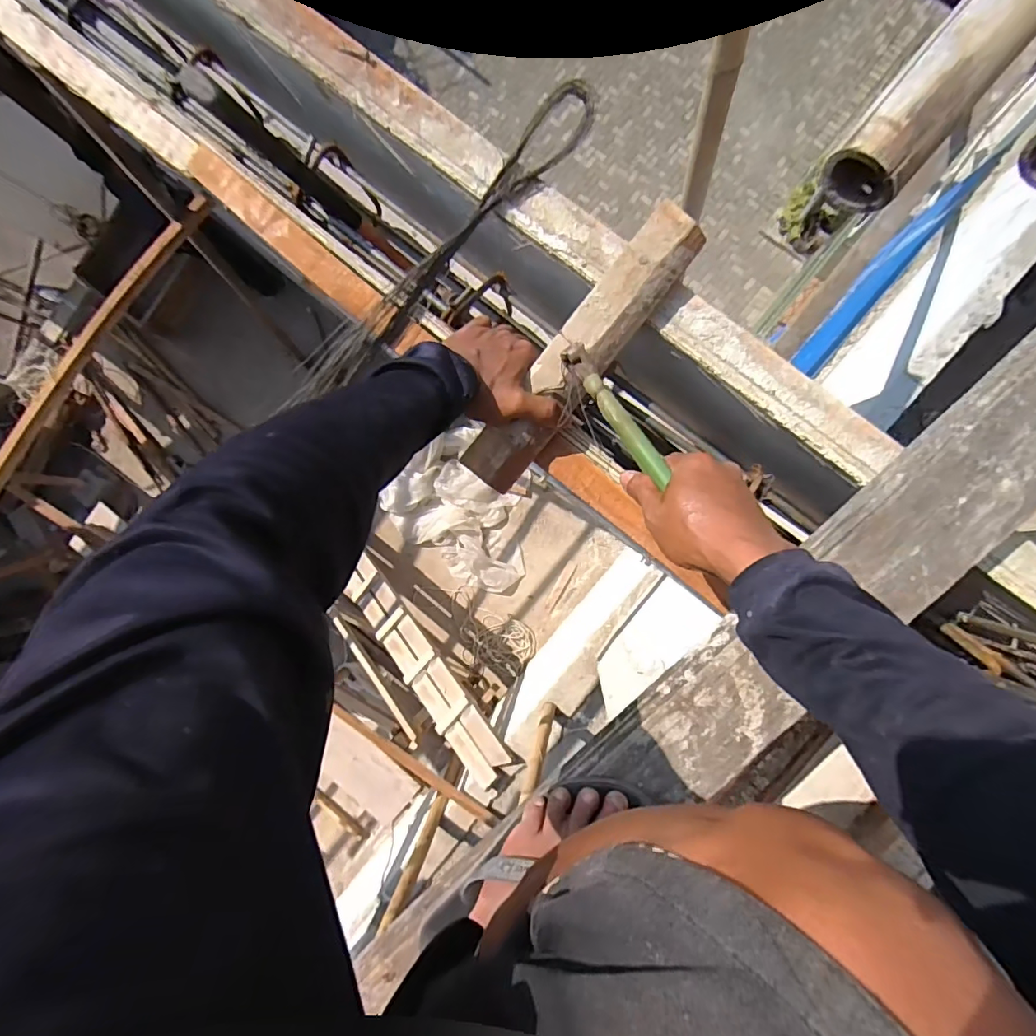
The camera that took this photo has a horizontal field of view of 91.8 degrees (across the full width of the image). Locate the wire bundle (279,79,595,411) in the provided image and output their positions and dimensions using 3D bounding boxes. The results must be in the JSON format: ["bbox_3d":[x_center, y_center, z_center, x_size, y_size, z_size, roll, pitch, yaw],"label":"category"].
[{"bbox_3d":[-0.076,-0.257,0.501,0.043,0.031,0.413,44,94,2],"label":"wire bundle"}]

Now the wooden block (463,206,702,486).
[{"bbox_3d":[0.058,-0.152,0.472,0.054,0.034,0.291,39,98,3],"label":"wooden block"}]

